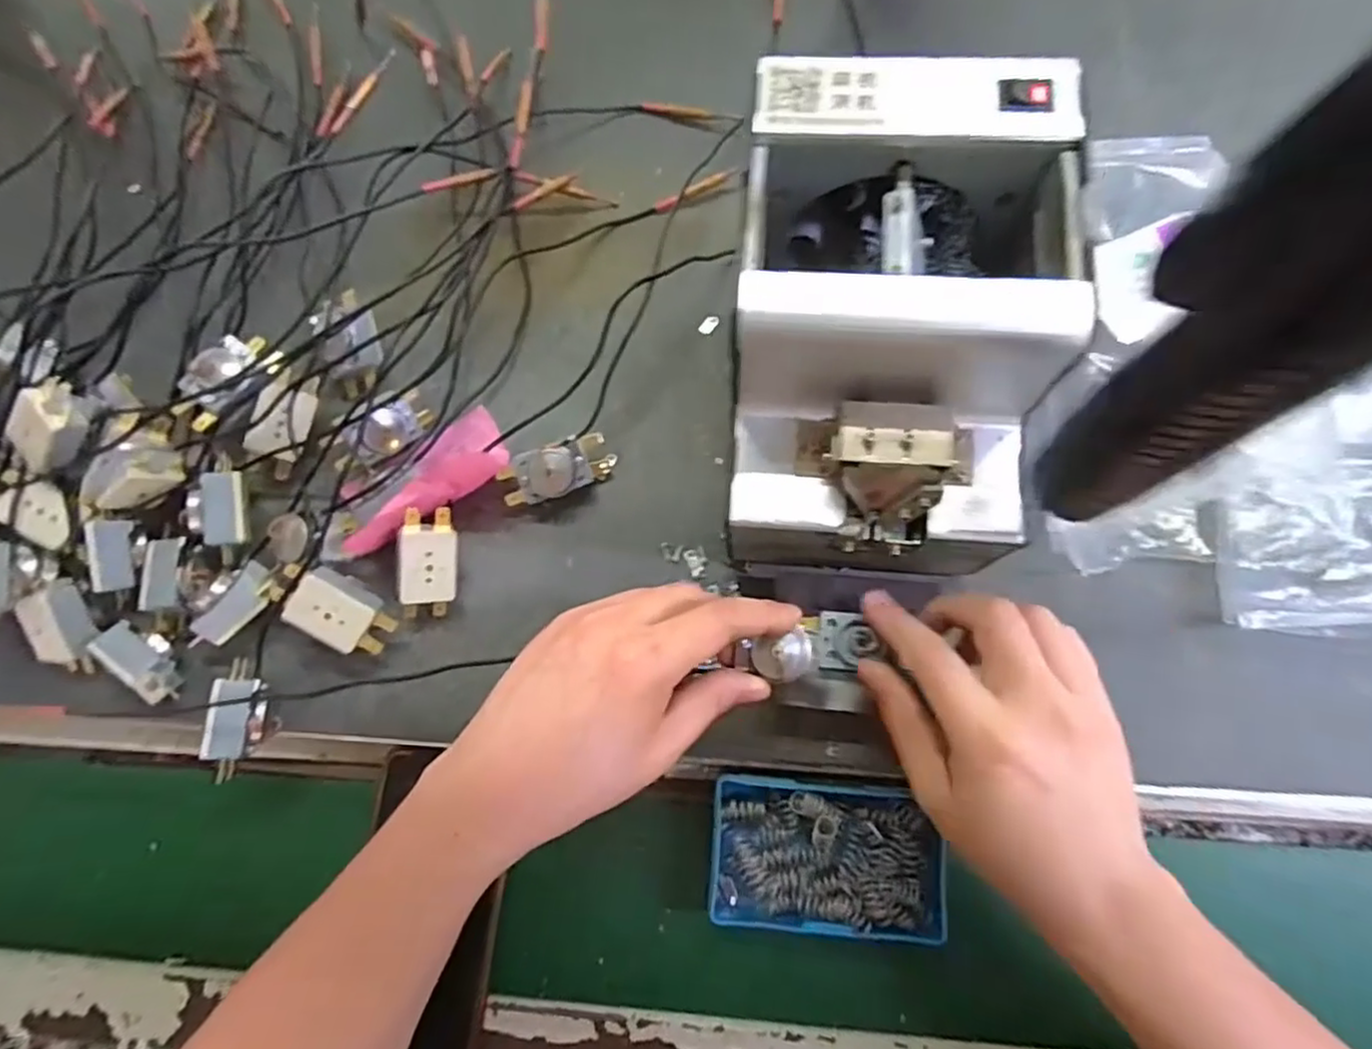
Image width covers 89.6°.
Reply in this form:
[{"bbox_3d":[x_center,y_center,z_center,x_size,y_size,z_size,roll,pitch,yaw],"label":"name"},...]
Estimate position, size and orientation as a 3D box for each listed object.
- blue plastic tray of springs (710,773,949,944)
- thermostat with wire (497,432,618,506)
[{"bbox_3d":[0.071,0.167,0.348,0.112,0.026,0.069,2,77,4],"label":"blue plastic tray of springs"},{"bbox_3d":[-0.070,-0.028,0.382,0.061,0.039,0.025,-24,77,-2],"label":"thermostat with wire"}]

